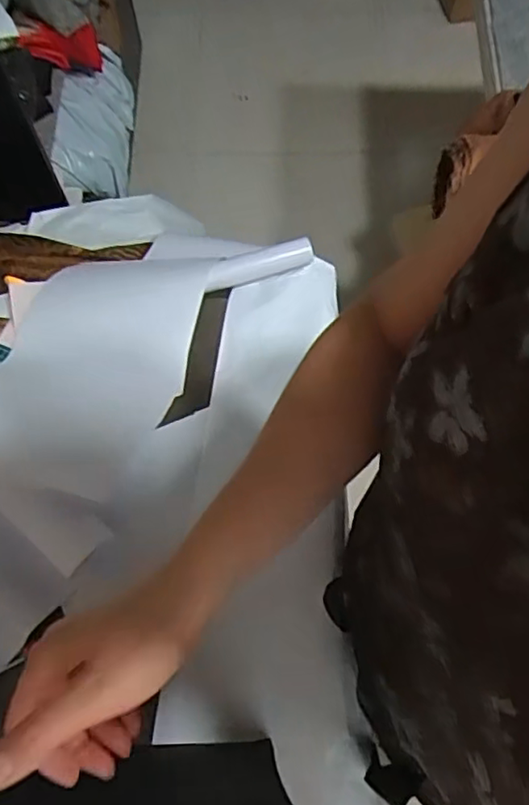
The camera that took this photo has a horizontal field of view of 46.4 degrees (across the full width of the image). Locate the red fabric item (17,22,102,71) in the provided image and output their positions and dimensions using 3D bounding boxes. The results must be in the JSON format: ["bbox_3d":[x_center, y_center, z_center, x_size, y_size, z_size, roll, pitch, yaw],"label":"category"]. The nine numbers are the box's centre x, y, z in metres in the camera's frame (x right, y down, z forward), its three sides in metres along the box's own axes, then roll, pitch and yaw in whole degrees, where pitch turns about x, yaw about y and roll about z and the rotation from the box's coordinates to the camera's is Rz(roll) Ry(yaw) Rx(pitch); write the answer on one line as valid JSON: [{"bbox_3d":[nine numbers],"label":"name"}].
[{"bbox_3d":[-0.396,-0.707,1.222,0.047,0.069,0.227,29,35,12],"label":"red fabric item"}]

